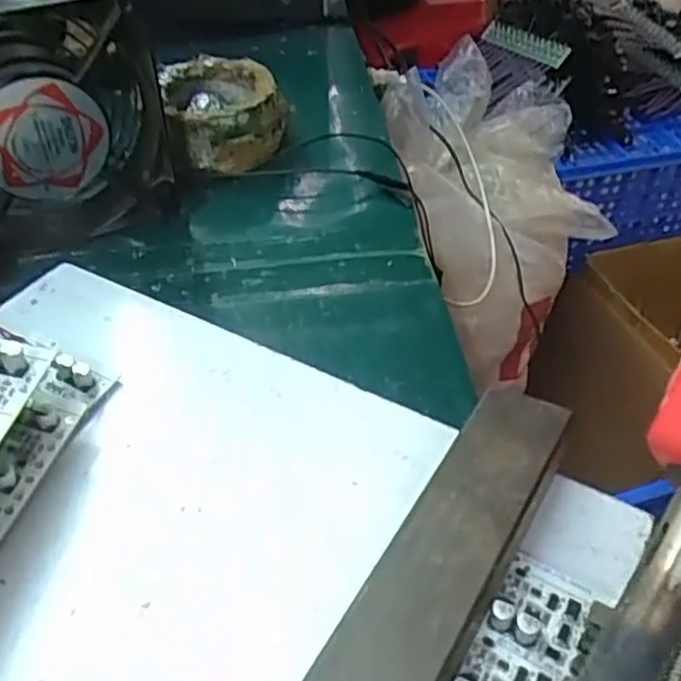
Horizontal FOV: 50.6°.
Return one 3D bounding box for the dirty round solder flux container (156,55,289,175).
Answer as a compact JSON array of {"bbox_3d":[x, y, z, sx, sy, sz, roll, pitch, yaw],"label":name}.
[{"bbox_3d":[-0.072,-0.140,0.449,0.076,0.041,0.083,-11,45,-11],"label":"dirty round solder flux container"}]

